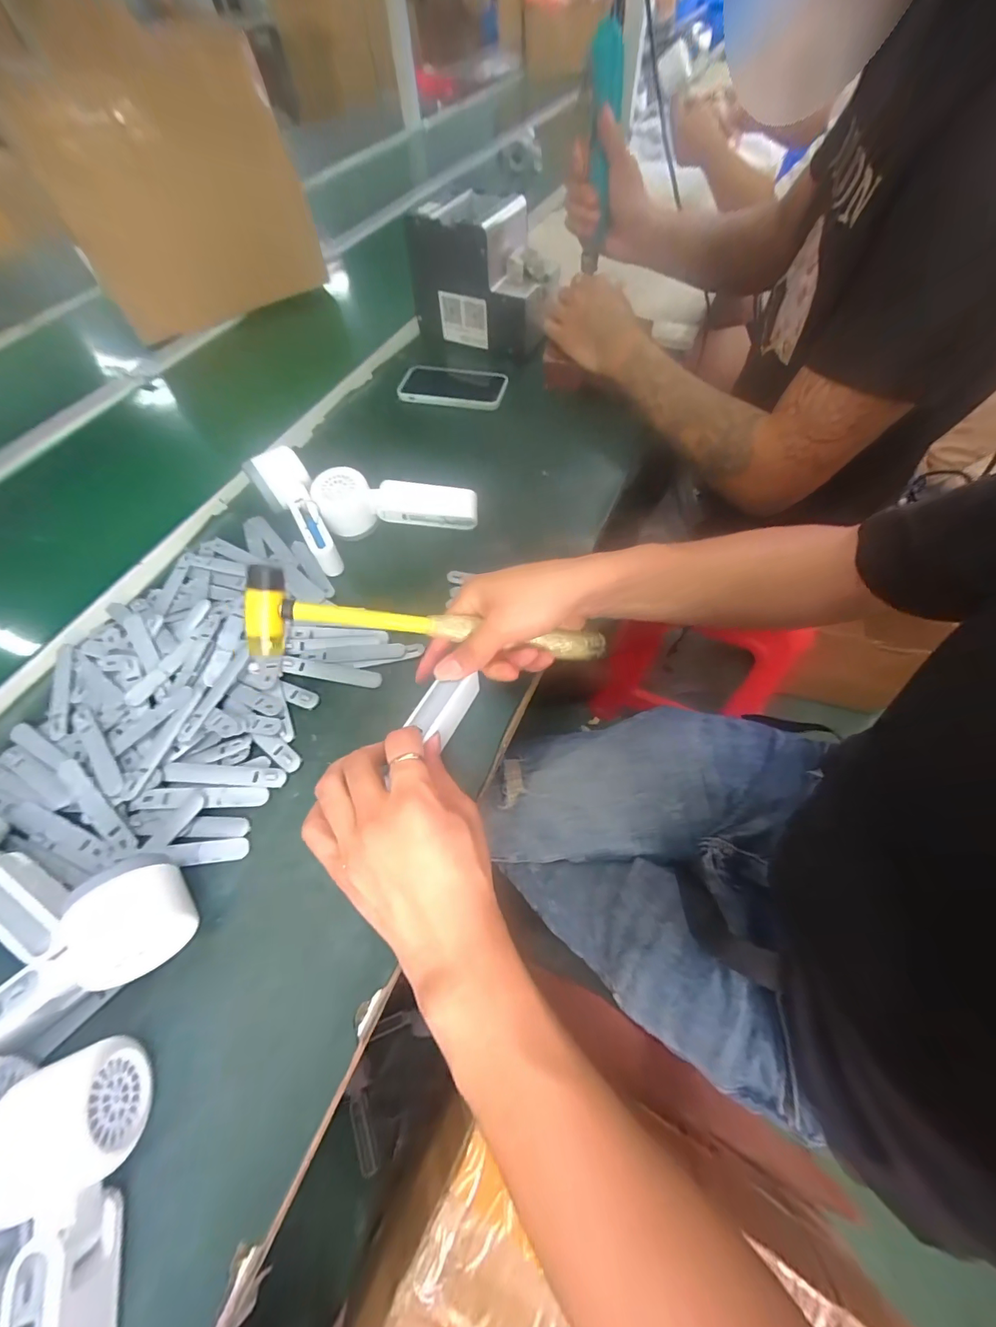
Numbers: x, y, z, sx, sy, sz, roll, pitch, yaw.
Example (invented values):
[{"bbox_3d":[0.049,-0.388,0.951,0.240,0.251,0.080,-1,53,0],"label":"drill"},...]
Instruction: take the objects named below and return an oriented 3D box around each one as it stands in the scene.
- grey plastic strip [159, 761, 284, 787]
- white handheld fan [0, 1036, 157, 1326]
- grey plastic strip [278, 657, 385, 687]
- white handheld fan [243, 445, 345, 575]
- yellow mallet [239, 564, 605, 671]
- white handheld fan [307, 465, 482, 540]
[{"bbox_3d":[-0.216,0.089,0.351,0.092,0.004,0.016,4,63,-1],"label":"grey plastic strip"},{"bbox_3d":[-0.218,0.292,0.213,0.071,0.049,0.168,-12,60,-5],"label":"white handheld fan"},{"bbox_3d":[-0.150,0.007,0.400,0.089,0.004,0.016,10,74,0],"label":"grey plastic strip"},{"bbox_3d":[-0.207,-0.166,0.467,0.051,0.054,0.159,-34,64,-16],"label":"white handheld fan"},{"bbox_3d":[-0.045,-0.023,0.347,0.267,0.030,0.071,4,94,-13],"label":"yellow mallet"},{"bbox_3d":[-0.108,-0.170,0.482,0.165,0.042,0.060,-2,84,-12],"label":"white handheld fan"}]

